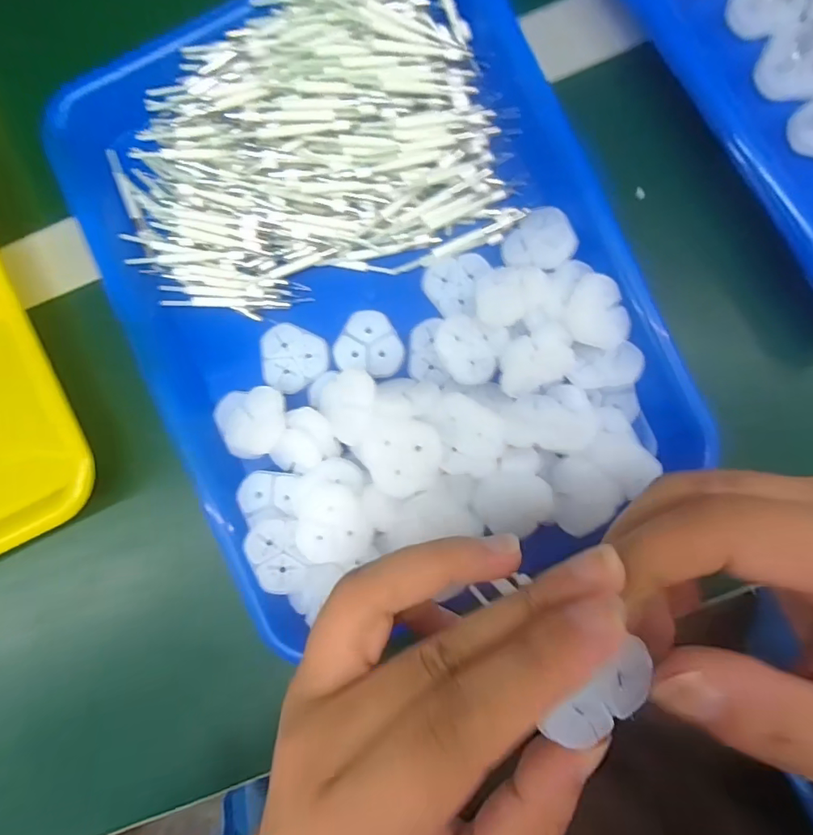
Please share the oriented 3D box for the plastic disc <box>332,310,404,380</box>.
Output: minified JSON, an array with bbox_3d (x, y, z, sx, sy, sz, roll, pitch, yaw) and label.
[{"bbox_3d":[-0.019,-0.040,0.265,0.036,0.007,0.034,0,89,3],"label":"plastic disc"}]

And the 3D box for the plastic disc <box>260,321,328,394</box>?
[{"bbox_3d":[-0.061,-0.033,0.267,0.035,0.006,0.036,-3,89,3],"label":"plastic disc"}]

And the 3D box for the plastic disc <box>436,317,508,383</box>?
[{"bbox_3d":[0.032,-0.035,0.255,0.035,0.009,0.032,0,89,3],"label":"plastic disc"}]

